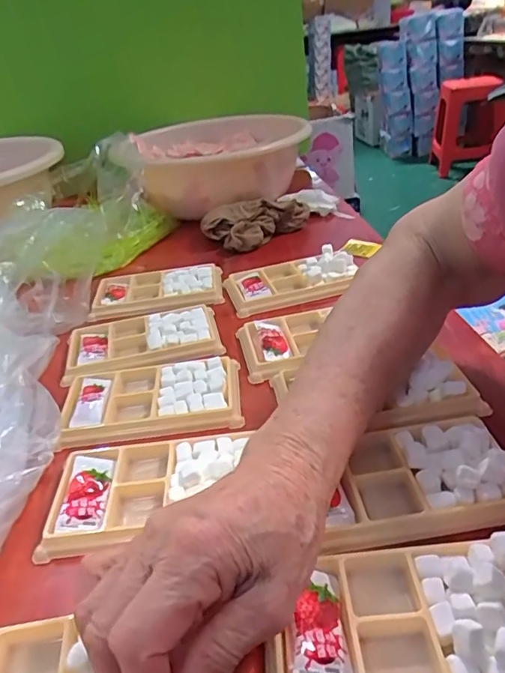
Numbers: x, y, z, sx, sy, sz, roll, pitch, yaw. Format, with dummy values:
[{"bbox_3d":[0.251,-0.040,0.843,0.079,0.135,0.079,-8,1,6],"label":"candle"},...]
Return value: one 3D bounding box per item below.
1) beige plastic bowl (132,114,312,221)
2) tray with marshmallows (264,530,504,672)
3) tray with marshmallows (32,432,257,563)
[{"bbox_3d":[-0.046,-0.242,0.782,0.251,0.104,0.271,-12,32,-9],"label":"beige plastic bowl"},{"bbox_3d":[0.071,0.126,0.237,0.130,0.025,0.073,-5,31,3],"label":"tray with marshmallows"},{"bbox_3d":[-0.065,0.090,0.325,0.120,0.012,0.076,-6,31,1],"label":"tray with marshmallows"}]

